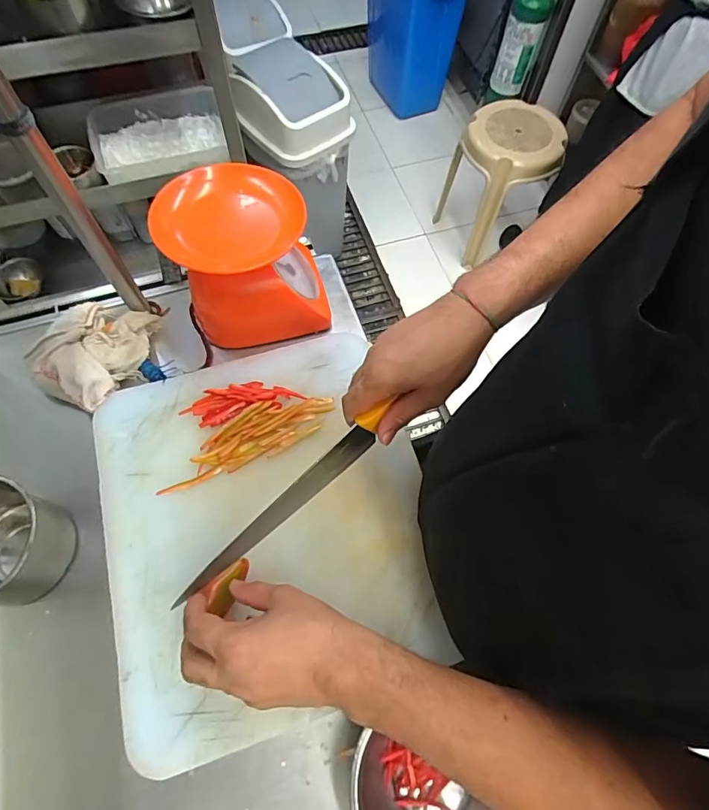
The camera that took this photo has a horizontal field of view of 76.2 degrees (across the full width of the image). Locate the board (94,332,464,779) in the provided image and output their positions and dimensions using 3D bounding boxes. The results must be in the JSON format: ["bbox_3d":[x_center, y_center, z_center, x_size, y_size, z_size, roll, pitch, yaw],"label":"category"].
[{"bbox_3d":[-0.095,0.113,0.489,0.327,0.028,0.382,-17,67,-9],"label":"board"}]

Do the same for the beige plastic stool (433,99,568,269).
[{"bbox_3d":[0.511,-0.768,1.610,0.300,0.442,0.287,-19,67,-10],"label":"beige plastic stool"}]

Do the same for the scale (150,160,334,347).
[{"bbox_3d":[-0.126,-0.181,0.552,0.166,0.174,0.142,-8,65,-6],"label":"scale"}]

